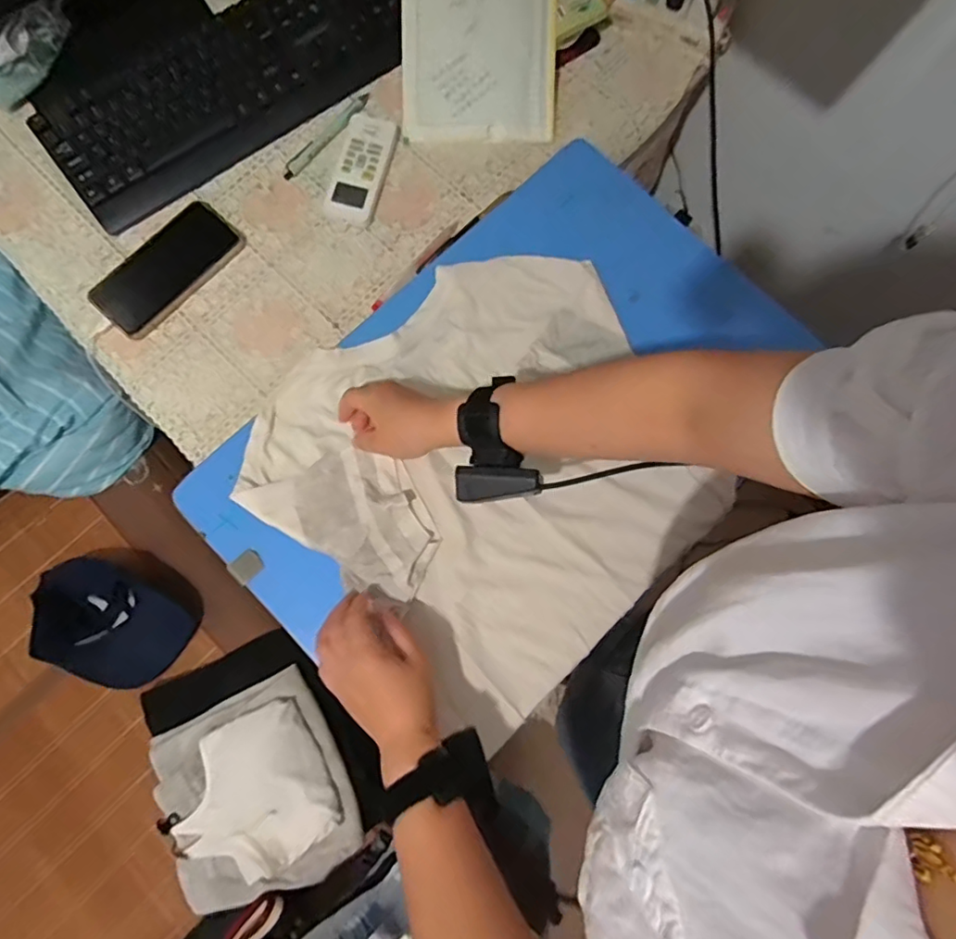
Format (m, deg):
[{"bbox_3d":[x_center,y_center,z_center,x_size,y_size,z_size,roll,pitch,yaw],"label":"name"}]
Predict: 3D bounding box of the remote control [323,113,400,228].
[{"bbox_3d":[-0.133,-0.345,0.650,0.057,0.013,0.135,13,79,2],"label":"remote control"}]

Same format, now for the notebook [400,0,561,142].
[{"bbox_3d":[0.003,-0.512,0.655,0.180,0.023,0.249,0,97,-1],"label":"notebook"}]

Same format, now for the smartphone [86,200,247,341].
[{"bbox_3d":[-0.335,-0.218,0.616,0.074,0.013,0.160,43,81,7],"label":"smartphone"}]

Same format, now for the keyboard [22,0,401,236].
[{"bbox_3d":[-0.279,-0.460,0.658,0.446,0.035,0.177,-35,81,-7],"label":"keyboard"}]

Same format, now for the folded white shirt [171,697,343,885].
[{"bbox_3d":[-0.297,0.430,0.751,0.193,0.023,0.187,-29,80,-6],"label":"folded white shirt"}]

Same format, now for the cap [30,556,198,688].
[{"bbox_3d":[-0.548,0.227,0.852,0.209,0.073,0.151,31,80,5],"label":"cap"}]

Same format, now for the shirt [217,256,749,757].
[{"bbox_3d":[0.018,-0.013,0.572,0.397,0.033,0.394,-44,82,-9],"label":"shirt"}]

